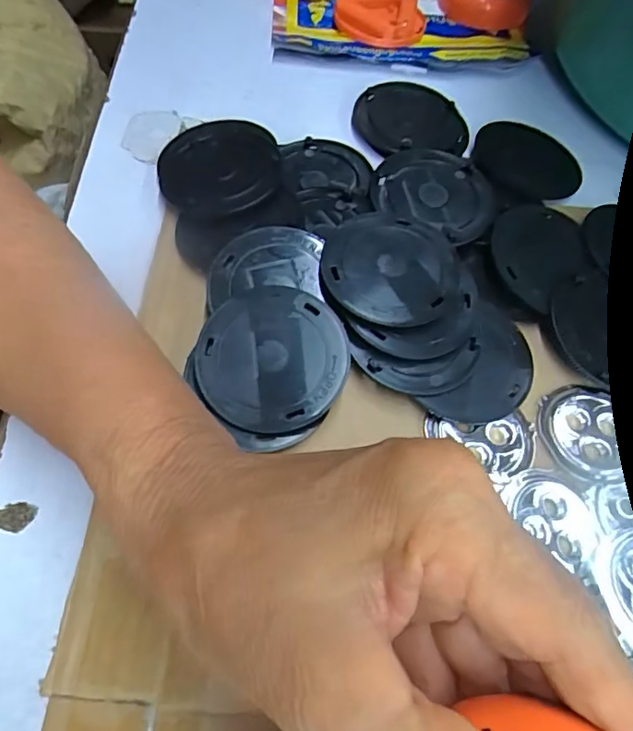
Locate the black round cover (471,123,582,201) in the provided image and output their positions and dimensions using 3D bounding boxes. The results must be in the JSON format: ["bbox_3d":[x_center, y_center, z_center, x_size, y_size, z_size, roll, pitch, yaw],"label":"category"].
[{"bbox_3d":[0.129,-0.125,0.325,0.066,0.006,0.065,14,61,6],"label":"black round cover"}]

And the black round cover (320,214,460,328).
[{"bbox_3d":[0.036,-0.047,0.255,0.063,0.007,0.065,1,60,-1],"label":"black round cover"}]

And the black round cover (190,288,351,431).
[{"bbox_3d":[-0.018,-0.004,0.232,0.065,0.010,0.062,1,60,-1],"label":"black round cover"}]

